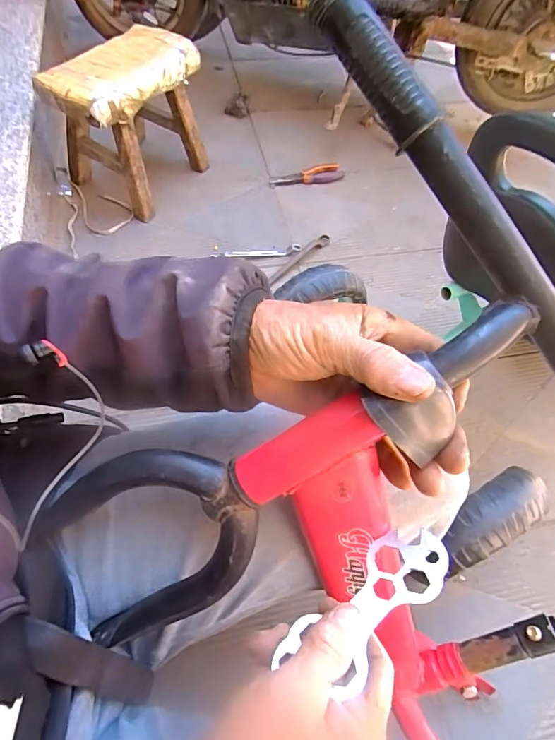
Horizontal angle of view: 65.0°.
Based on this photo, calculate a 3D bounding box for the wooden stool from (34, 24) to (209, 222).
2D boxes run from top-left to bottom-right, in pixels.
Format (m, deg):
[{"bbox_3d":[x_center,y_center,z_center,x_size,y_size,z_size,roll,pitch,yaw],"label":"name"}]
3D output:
[{"bbox_3d":[-0.319,-0.530,0.919,0.209,0.245,0.278,32,64,13],"label":"wooden stool"}]

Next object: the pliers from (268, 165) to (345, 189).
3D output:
[{"bbox_3d":[0.071,-0.464,1.057,0.181,0.028,0.056,-14,63,-12],"label":"pliers"}]

